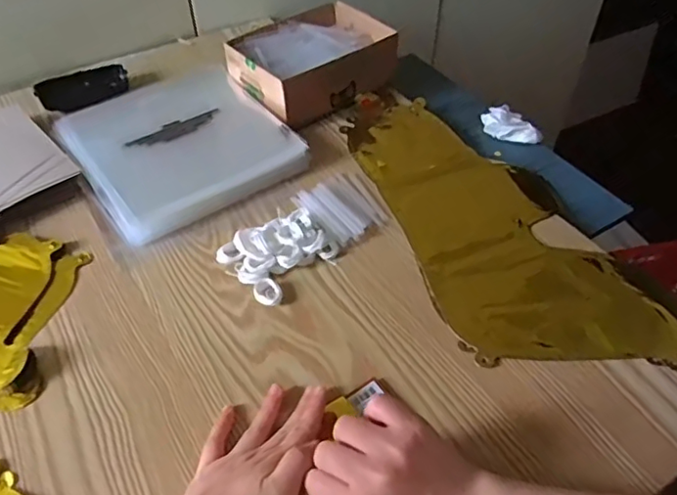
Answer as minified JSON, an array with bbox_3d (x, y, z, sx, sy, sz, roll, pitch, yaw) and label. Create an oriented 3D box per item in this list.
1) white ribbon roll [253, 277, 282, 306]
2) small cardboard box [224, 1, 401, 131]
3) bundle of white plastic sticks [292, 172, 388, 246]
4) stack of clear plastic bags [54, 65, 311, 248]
[{"bbox_3d":[-0.064,0.040,0.523,0.023,0.010,0.027,-13,48,-12],"label":"white ribbon roll"},{"bbox_3d":[-0.030,-0.232,0.734,0.194,0.069,0.146,-32,54,-26],"label":"small cardboard box"},{"bbox_3d":[0.006,-0.045,0.603,0.079,0.013,0.089,-27,52,-23],"label":"bundle of white plastic sticks"},{"bbox_3d":[-0.186,-0.122,0.663,0.212,0.031,0.233,-29,53,-24],"label":"stack of clear plastic bags"}]

